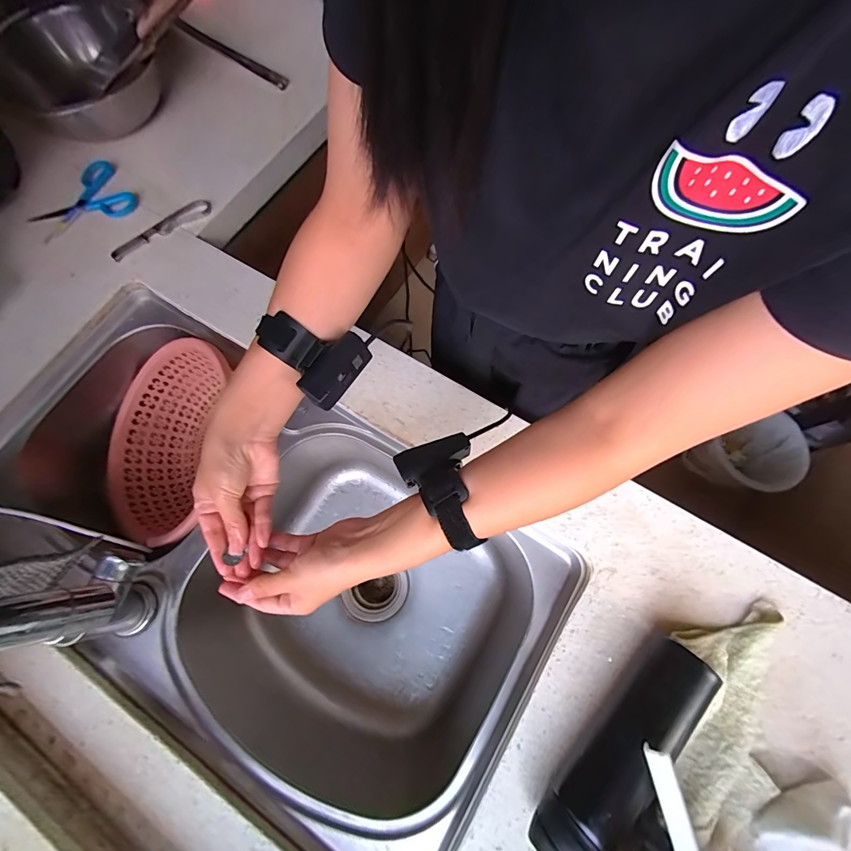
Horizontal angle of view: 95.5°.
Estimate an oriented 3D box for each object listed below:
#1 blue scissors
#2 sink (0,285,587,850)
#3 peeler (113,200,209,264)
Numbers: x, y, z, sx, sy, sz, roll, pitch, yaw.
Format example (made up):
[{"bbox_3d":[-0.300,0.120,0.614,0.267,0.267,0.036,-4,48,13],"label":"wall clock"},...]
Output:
[{"bbox_3d":[-0.544,-0.349,0.611,0.150,0.022,0.111,-41,76,-11],"label":"blue scissors"},{"bbox_3d":[-0.232,0.168,0.575,0.756,0.218,0.396,32,75,10],"label":"sink"},{"bbox_3d":[-0.413,-0.307,0.604,0.163,0.008,0.029,-36,75,-10],"label":"peeler"}]

